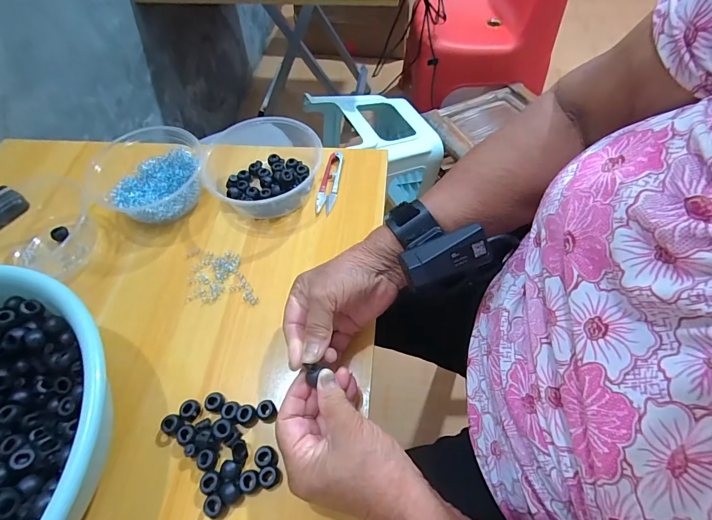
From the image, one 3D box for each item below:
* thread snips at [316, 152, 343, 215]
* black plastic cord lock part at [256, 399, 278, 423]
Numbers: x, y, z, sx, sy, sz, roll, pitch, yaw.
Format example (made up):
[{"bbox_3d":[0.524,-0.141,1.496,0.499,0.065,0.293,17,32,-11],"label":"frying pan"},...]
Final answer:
[{"bbox_3d":[-0.034,-0.103,0.486,0.024,0.009,0.099,4,59,6],"label":"thread snips"},{"bbox_3d":[-0.081,0.138,0.340,0.017,0.009,0.020,-32,62,-15],"label":"black plastic cord lock part"}]

